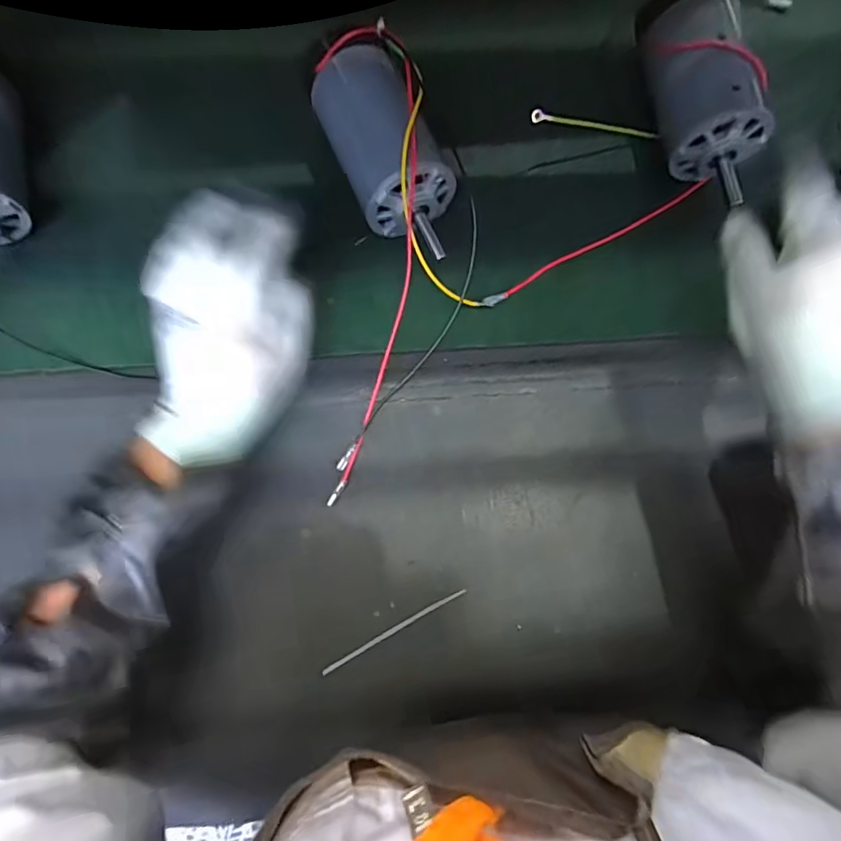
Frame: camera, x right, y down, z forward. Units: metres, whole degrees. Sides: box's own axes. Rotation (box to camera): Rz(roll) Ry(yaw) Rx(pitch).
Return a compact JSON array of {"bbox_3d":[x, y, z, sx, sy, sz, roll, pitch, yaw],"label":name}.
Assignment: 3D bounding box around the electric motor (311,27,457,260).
[{"bbox_3d":[-0.032,-0.229,0.427,0.078,0.087,0.189,-21,79,-6],"label":"electric motor"}]

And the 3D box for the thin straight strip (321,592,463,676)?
[{"bbox_3d":[-0.020,0.161,0.386,0.120,0.004,0.005,-29,80,-7],"label":"thin straight strip"}]

